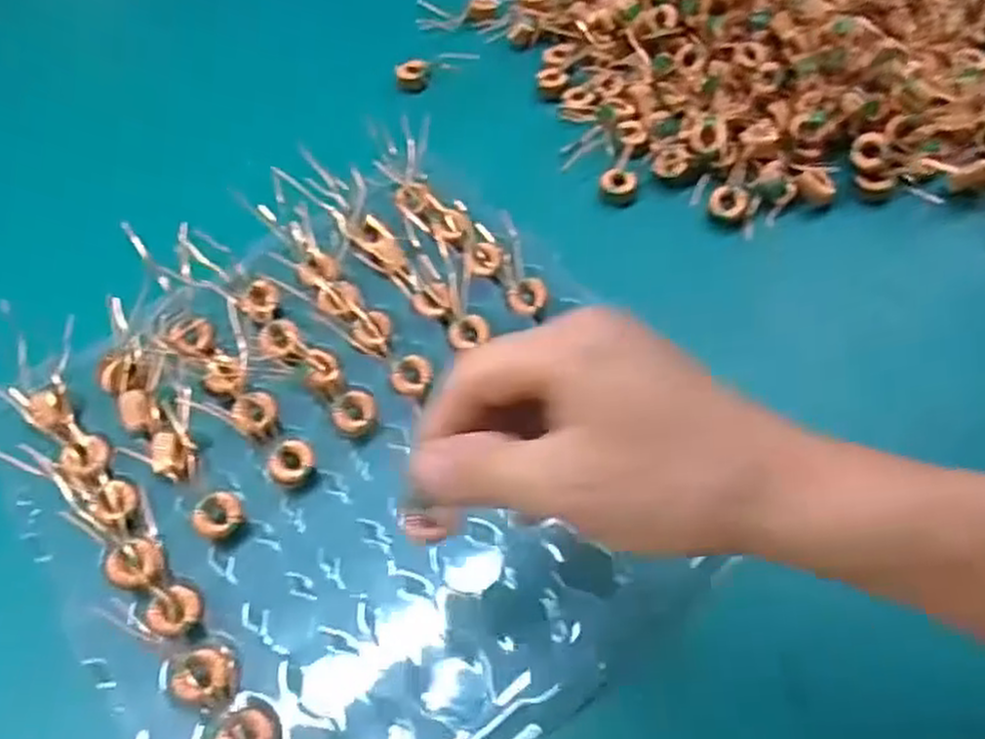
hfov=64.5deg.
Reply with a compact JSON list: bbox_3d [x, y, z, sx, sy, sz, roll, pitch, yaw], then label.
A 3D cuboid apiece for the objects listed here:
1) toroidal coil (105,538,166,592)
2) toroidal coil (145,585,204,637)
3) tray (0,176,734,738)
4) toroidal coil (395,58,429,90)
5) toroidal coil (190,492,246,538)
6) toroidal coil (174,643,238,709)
[{"bbox_3d":[-0.155,0.083,0.337,0.023,0.007,0.022,-2,56,2],"label":"toroidal coil"},{"bbox_3d":[-0.132,0.100,0.324,0.020,0.005,0.019,-2,56,2],"label":"toroidal coil"},{"bbox_3d":[-0.061,0.046,0.357,0.260,0.031,0.272,-34,59,-18],"label":"tray"},{"bbox_3d":[-0.054,-0.200,0.524,0.019,0.007,0.025,7,56,9],"label":"toroidal coil"},{"bbox_3d":[-0.122,0.065,0.348,0.018,0.005,0.022,34,64,23],"label":"toroidal coil"},{"bbox_3d":[-0.114,0.121,0.311,0.026,0.005,0.022,14,58,12],"label":"toroidal coil"}]

